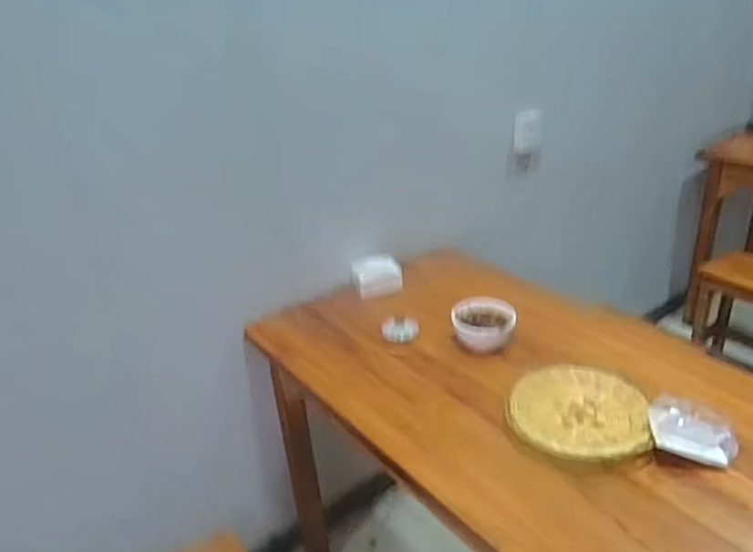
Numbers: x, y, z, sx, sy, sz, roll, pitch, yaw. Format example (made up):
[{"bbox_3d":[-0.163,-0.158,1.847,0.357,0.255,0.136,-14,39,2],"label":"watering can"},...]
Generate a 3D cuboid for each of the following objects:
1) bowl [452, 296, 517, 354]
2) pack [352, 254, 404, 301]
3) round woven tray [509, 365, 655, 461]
[{"bbox_3d":[0.212,0.096,1.226,0.117,0.073,0.117,-4,27,2],"label":"bowl"},{"bbox_3d":[0.002,-0.001,1.452,0.117,0.068,0.111,-6,27,-2],"label":"pack"},{"bbox_3d":[0.330,0.216,1.015,0.210,0.015,0.215,-4,27,2],"label":"round woven tray"}]

